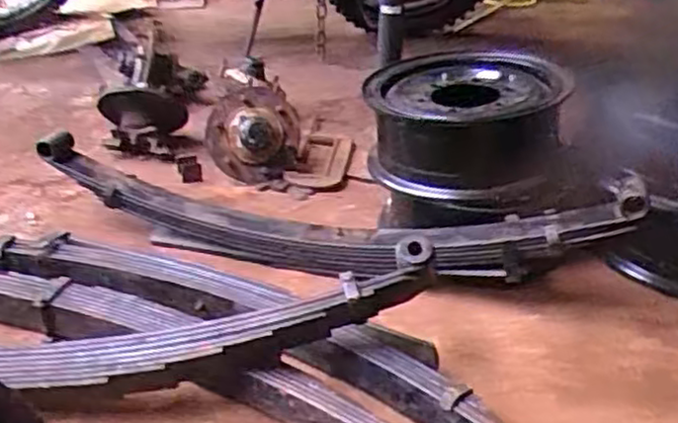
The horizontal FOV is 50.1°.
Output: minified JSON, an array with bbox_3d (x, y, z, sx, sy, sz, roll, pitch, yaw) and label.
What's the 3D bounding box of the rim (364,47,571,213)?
[{"bbox_3d":[0.259,-0.190,1.510,0.391,0.193,0.400,9,31,12],"label":"rim"}]

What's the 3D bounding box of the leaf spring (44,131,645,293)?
[{"bbox_3d":[-0.058,-0.004,1.415,1.171,0.230,0.119,9,31,13],"label":"leaf spring"}]

